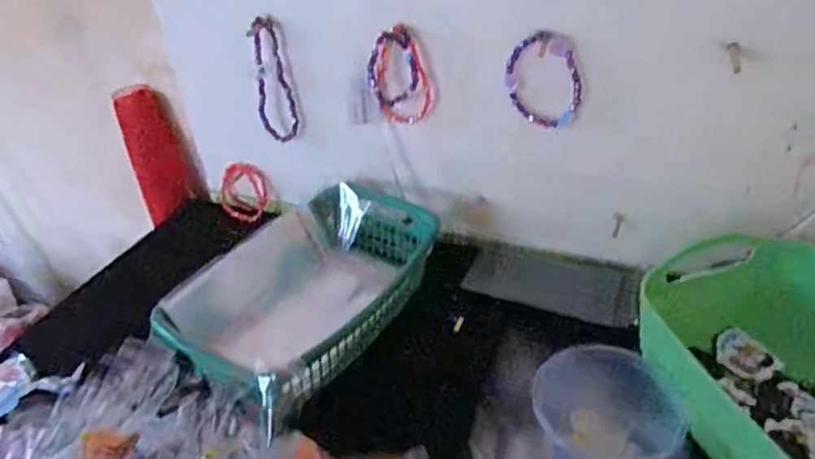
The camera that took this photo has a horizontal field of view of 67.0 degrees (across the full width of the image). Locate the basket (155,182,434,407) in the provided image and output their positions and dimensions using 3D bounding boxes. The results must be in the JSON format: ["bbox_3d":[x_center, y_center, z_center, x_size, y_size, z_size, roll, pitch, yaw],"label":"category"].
[{"bbox_3d":[-0.083,0.054,0.546,0.142,0.065,0.245,20,42,28],"label":"basket"}]

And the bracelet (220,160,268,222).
[{"bbox_3d":[-0.188,-0.045,0.704,0.055,0.069,0.017,19,26,7],"label":"bracelet"}]

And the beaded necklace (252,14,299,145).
[{"bbox_3d":[-0.132,-0.143,0.605,0.036,0.121,0.010,-9,36,-8],"label":"beaded necklace"}]

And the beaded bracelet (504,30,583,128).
[{"bbox_3d":[0.113,-0.124,0.512,0.064,0.077,0.012,9,38,16],"label":"beaded bracelet"}]

